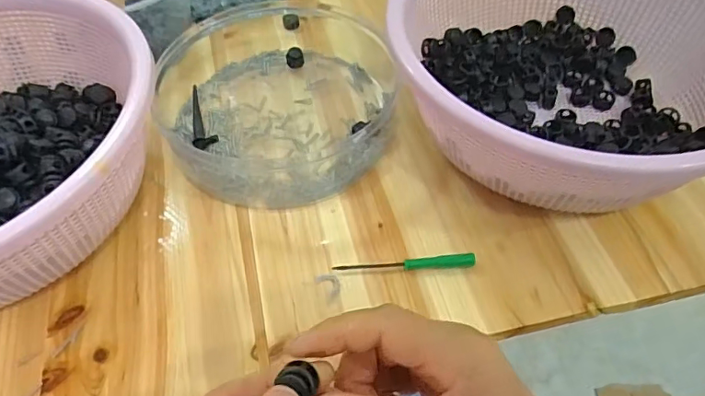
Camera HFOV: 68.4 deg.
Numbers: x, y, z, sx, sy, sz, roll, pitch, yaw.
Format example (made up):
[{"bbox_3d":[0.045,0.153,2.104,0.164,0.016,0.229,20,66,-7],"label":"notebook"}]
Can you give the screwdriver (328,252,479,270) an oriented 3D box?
[{"bbox_3d":[0.037,0.047,0.364,0.097,0.007,0.009,-4,52,-1],"label":"screwdriver"}]

